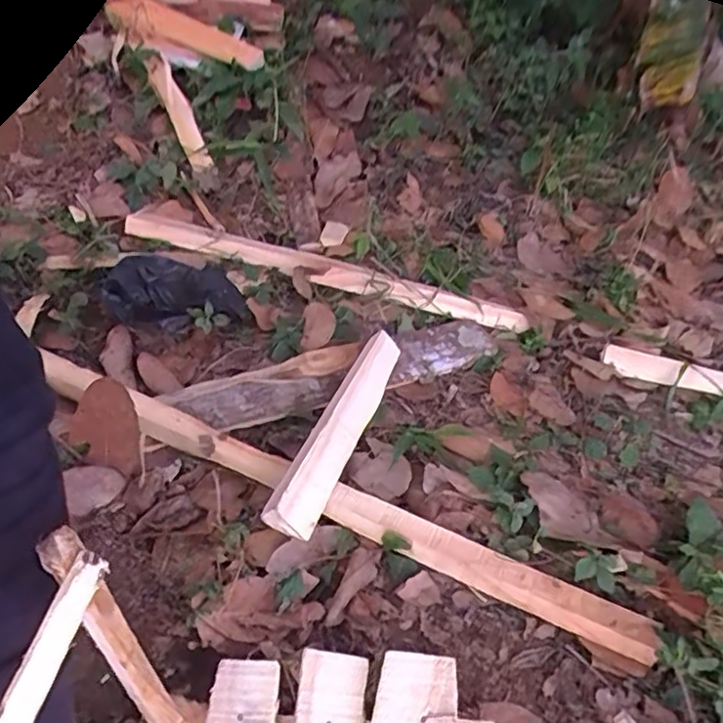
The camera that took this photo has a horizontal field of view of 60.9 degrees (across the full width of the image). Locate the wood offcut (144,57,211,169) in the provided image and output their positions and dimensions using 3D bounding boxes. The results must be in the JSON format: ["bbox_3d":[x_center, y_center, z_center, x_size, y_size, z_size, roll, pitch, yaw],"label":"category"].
[{"bbox_3d":[-0.330,-0.452,1.125,0.048,0.226,0.019,-25,0,-33],"label":"wood offcut"}]

